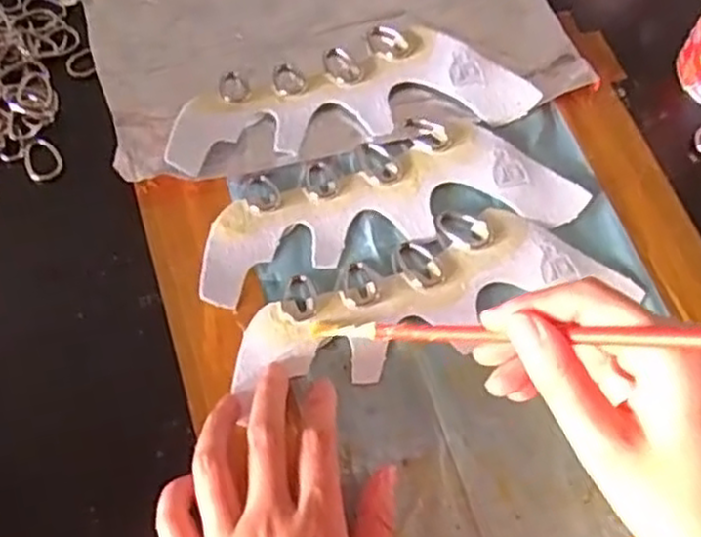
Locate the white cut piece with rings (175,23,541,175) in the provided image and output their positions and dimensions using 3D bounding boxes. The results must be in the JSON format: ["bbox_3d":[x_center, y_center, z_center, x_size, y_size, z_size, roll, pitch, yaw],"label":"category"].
[{"bbox_3d":[-0.002,-0.111,0.448,0.217,0.013,0.080,-13,66,-9],"label":"white cut piece with rings"}]

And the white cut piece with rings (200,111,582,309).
[{"bbox_3d":[0.020,-0.040,0.418,0.212,0.005,0.078,-16,66,-10],"label":"white cut piece with rings"}]

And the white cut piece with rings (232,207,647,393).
[{"bbox_3d":[0.038,0.013,0.394,0.200,0.007,0.070,-18,67,-10],"label":"white cut piece with rings"}]

